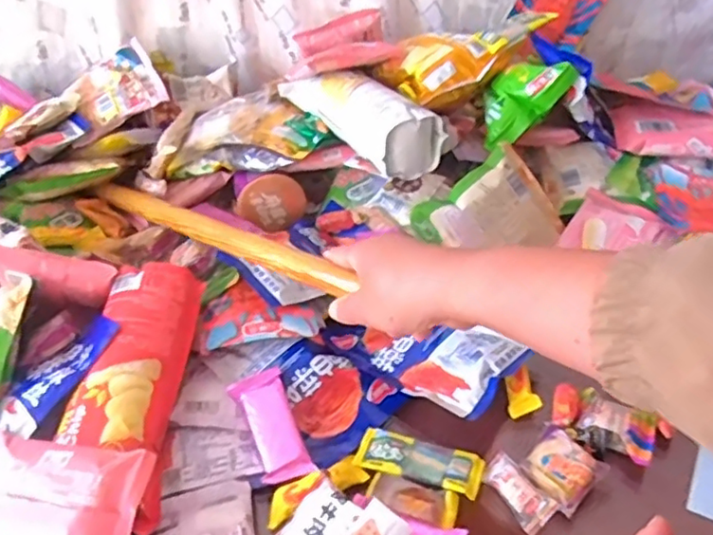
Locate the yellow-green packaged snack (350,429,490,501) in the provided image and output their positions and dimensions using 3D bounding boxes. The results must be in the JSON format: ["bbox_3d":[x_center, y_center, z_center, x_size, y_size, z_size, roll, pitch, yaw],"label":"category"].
[{"bbox_3d":[0.048,0.150,0.483,0.098,0.007,0.037,10,41,22],"label":"yellow-green packaged snack"}]

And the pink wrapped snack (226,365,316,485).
[{"bbox_3d":[-0.069,0.126,0.500,0.041,0.016,0.095,-20,54,-15],"label":"pink wrapped snack"}]

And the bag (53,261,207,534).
[{"bbox_3d":[-0.178,0.092,0.489,0.075,0.046,0.211,-3,57,7],"label":"bag"}]

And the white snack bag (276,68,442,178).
[{"bbox_3d":[0.001,-0.166,0.663,0.076,0.067,0.215,-25,40,-21],"label":"white snack bag"}]

